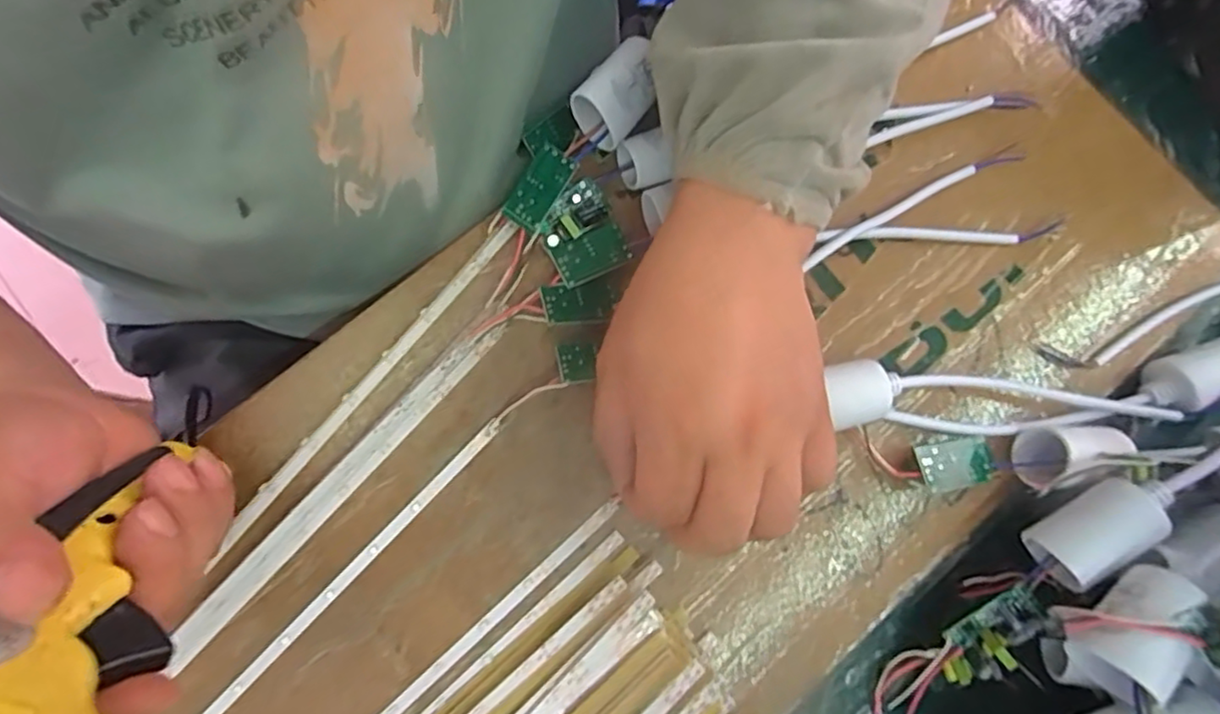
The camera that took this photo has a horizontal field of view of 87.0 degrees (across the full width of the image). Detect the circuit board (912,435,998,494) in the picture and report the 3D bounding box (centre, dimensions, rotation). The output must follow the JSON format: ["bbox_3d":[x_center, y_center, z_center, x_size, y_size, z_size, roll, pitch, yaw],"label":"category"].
[{"bbox_3d":[0.156,0.048,0.290,0.036,0.004,0.021,-8,70,-13],"label":"circuit board"}]

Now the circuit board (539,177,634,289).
[{"bbox_3d":[-0.014,-0.059,0.304,0.035,0.015,0.046,-26,81,-7],"label":"circuit board"}]

